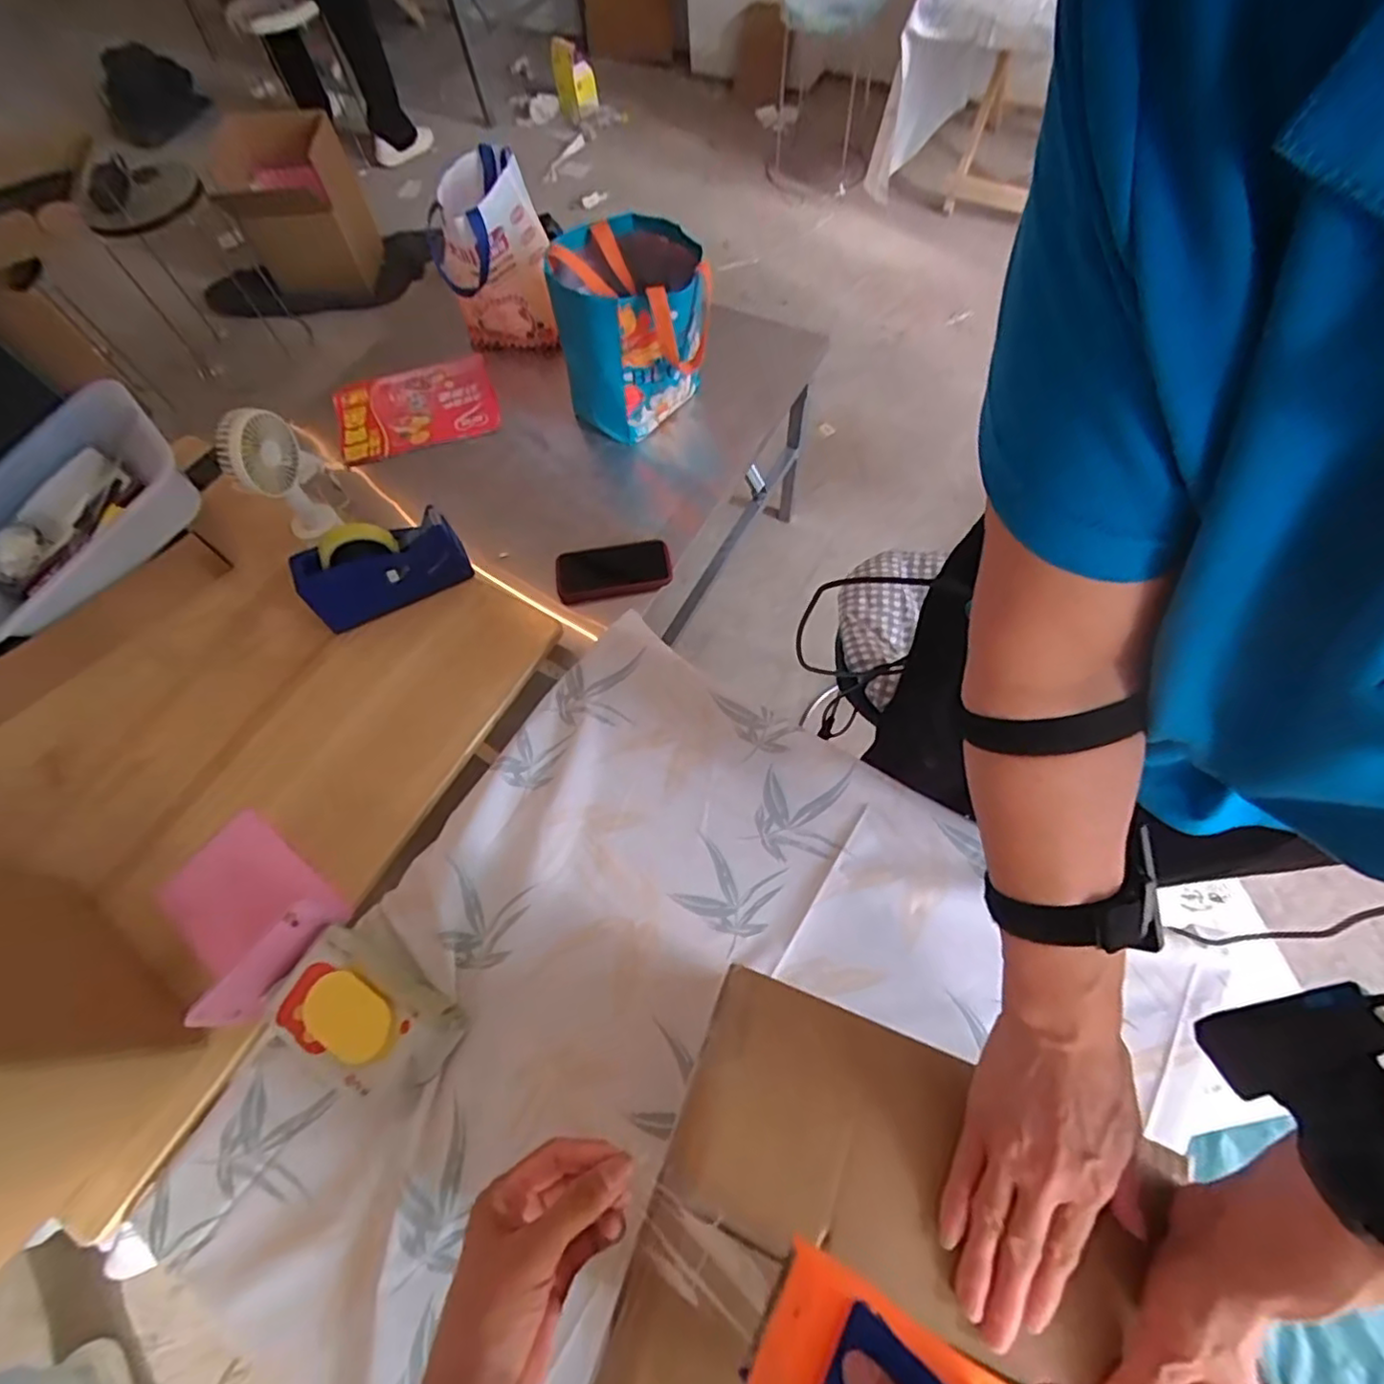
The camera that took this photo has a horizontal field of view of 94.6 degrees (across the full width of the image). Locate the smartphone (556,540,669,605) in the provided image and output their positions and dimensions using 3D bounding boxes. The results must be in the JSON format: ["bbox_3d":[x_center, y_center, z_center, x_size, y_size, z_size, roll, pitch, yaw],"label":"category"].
[{"bbox_3d":[-0.117,-0.183,0.952,0.165,0.021,0.085,-8,66,-3],"label":"smartphone"}]

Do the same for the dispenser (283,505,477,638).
[{"bbox_3d":[-0.407,-0.167,0.841,0.201,0.113,0.058,-30,67,-11],"label":"dispenser"}]

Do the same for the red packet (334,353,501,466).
[{"bbox_3d":[-0.505,-0.522,1.160,0.285,0.030,0.212,-18,64,-5],"label":"red packet"}]

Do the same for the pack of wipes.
[{"bbox_3d":[-0.326,0.320,0.627,0.184,0.053,0.110,27,69,14],"label":"pack of wipes"}]

